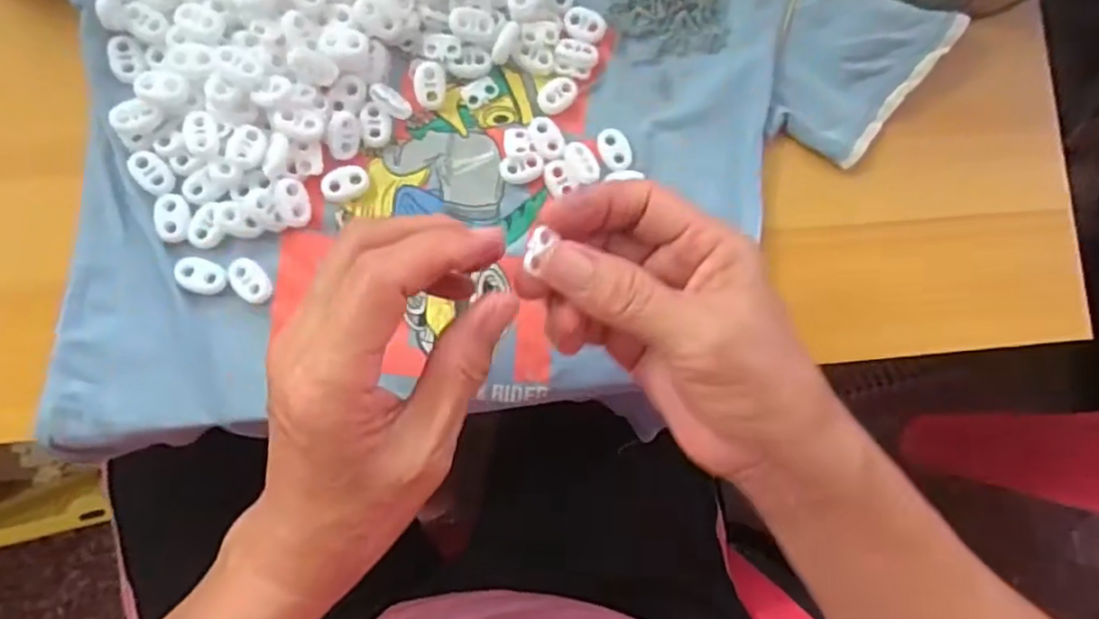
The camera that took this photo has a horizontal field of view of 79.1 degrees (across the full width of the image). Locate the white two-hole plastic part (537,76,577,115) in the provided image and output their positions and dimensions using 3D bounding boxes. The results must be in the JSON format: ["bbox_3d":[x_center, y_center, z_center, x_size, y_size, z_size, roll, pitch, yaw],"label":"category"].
[{"bbox_3d":[0.004,-0.110,0.338,0.023,0.005,0.015,-43,91,-10],"label":"white two-hole plastic part"}]

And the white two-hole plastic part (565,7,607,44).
[{"bbox_3d":[0.018,-0.146,0.340,0.022,0.007,0.015,20,82,-6],"label":"white two-hole plastic part"}]

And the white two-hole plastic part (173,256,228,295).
[{"bbox_3d":[-0.161,-0.015,0.307,0.022,0.005,0.016,20,82,-6],"label":"white two-hole plastic part"}]

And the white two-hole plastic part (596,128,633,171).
[{"bbox_3d":[0.033,-0.082,0.339,0.017,0.004,0.022,-21,88,-10],"label":"white two-hole plastic part"}]

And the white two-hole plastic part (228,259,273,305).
[{"bbox_3d":[-0.139,-0.013,0.310,0.015,0.007,0.023,-42,91,-10],"label":"white two-hole plastic part"}]

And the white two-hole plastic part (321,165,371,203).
[{"bbox_3d":[-0.098,-0.061,0.318,0.023,0.004,0.015,-23,88,-10],"label":"white two-hole plastic part"}]

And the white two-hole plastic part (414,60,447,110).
[{"bbox_3d":[-0.059,-0.111,0.328,0.015,0.008,0.021,5,84,-8],"label":"white two-hole plastic part"}]

